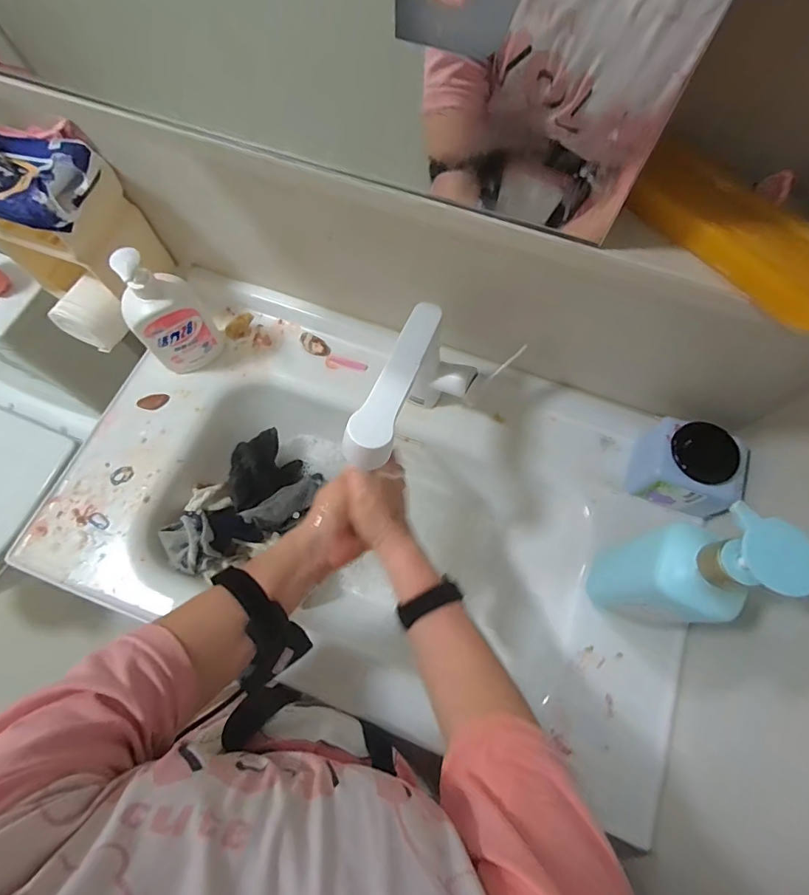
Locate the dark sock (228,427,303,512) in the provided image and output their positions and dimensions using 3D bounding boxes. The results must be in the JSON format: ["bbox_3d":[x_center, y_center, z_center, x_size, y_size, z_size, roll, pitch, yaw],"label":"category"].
[{"bbox_3d":[-0.216,0.035,0.666,0.091,0.026,0.118,50,56,-11],"label":"dark sock"}]

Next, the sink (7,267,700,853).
[{"bbox_3d":[-0.036,0.088,0.624,0.796,0.134,0.466,20,71,7],"label":"sink"}]

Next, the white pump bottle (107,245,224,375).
[{"bbox_3d":[-0.303,-0.170,0.568,0.087,0.180,0.052,-30,73,-11],"label":"white pump bottle"}]

